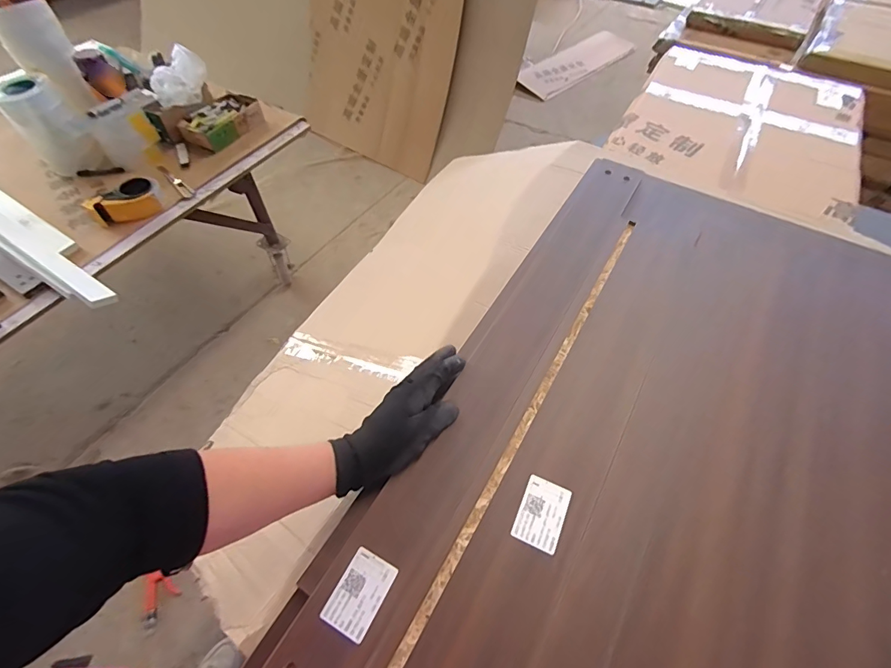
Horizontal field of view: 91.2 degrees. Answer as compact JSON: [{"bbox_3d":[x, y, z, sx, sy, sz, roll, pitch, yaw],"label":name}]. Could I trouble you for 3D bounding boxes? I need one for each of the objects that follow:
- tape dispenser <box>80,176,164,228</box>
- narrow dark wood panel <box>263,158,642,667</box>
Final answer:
[{"bbox_3d":[-0.811,-0.332,1.117,0.165,0.082,0.064,-40,64,-23],"label":"tape dispenser"},{"bbox_3d":[0.077,0.027,0.497,0.104,0.014,0.744,25,59,17],"label":"narrow dark wood panel"}]

